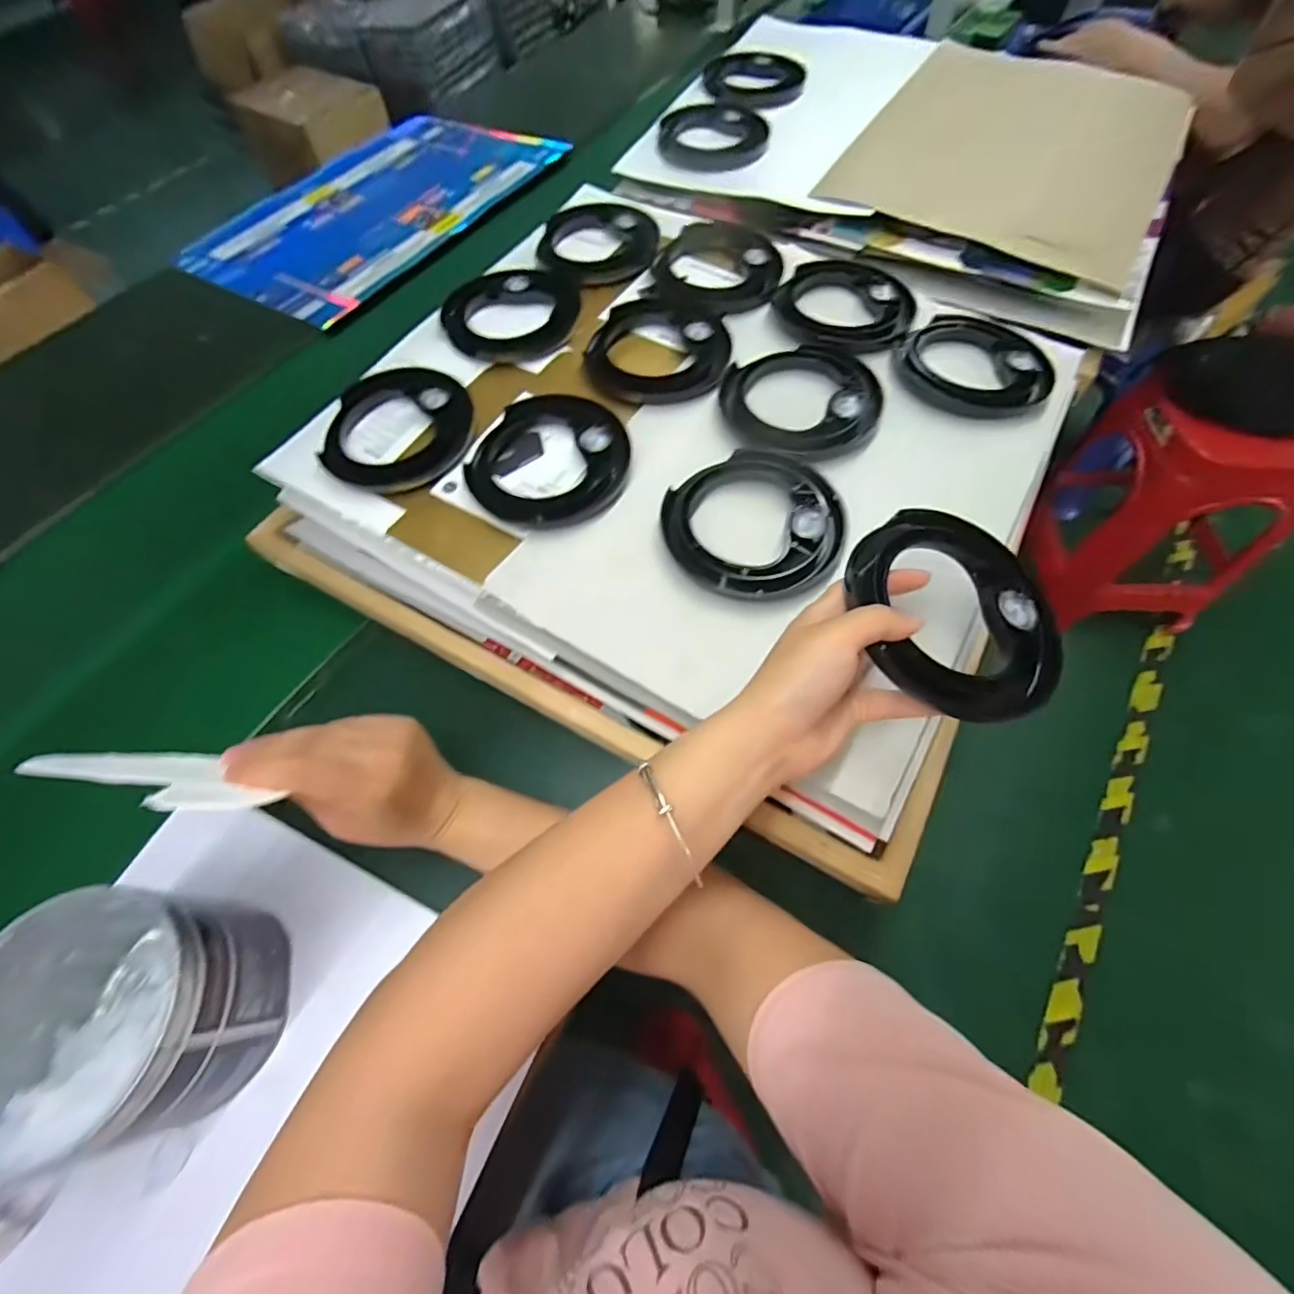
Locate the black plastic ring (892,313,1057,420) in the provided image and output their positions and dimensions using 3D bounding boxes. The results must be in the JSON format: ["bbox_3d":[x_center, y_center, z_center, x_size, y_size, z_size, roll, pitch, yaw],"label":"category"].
[{"bbox_3d":[0.284,-0.250,0.491,0.127,0.013,0.130,-2,62,3],"label":"black plastic ring"}]

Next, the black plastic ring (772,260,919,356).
[{"bbox_3d":[0.185,-0.323,0.531,0.126,0.014,0.126,-2,62,3],"label":"black plastic ring"}]

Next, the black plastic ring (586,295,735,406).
[{"bbox_3d":[0.013,-0.277,0.517,0.125,0.014,0.140,8,63,8],"label":"black plastic ring"}]

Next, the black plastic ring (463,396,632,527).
[{"bbox_3d":[-0.076,-0.154,0.461,0.127,0.018,0.123,-2,62,3],"label":"black plastic ring"}]

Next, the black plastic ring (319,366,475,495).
[{"bbox_3d":[-0.212,-0.189,0.484,0.128,0.011,0.127,-1,71,3],"label":"black plastic ring"}]

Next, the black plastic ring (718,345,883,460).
[{"bbox_3d":[0.132,-0.208,0.472,0.131,0.011,0.131,-2,62,3],"label":"black plastic ring"}]

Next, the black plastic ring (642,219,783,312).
[{"bbox_3d":[0.072,-0.385,0.568,0.124,0.018,0.126,-2,62,3],"label":"black plastic ring"}]

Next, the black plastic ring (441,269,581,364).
[{"bbox_3d":[-0.130,-0.328,0.549,0.126,0.024,0.124,2,62,5],"label":"black plastic ring"}]

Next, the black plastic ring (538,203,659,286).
[{"bbox_3d":[-0.049,-0.426,0.592,0.123,0.014,0.131,-2,62,3],"label":"black plastic ring"}]

